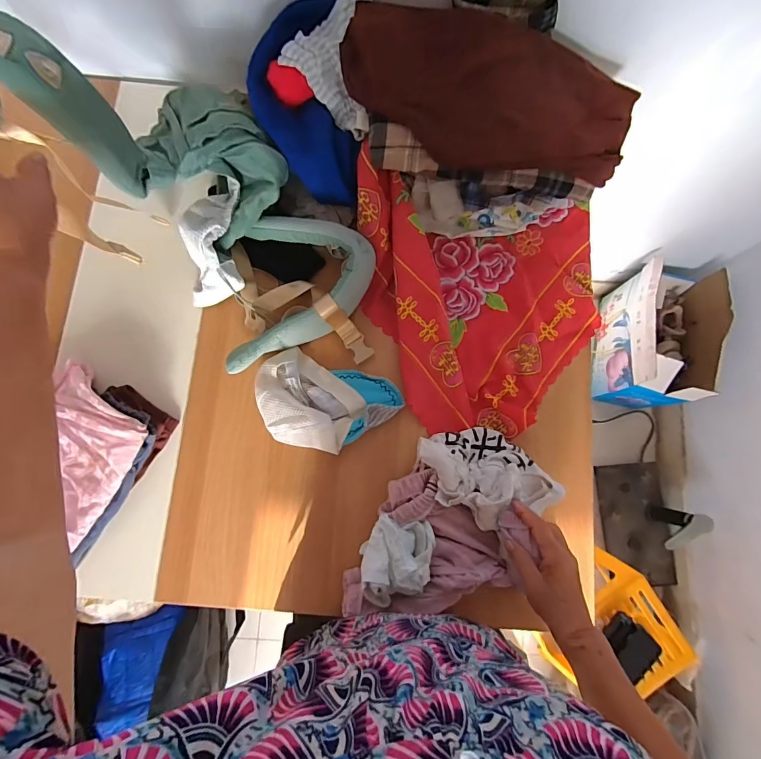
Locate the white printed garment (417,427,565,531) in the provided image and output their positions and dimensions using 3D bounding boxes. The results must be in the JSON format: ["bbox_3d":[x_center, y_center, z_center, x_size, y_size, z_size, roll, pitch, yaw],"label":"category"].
[{"bbox_3d":[0.144,0.124,0.545,0.151,0.053,0.136,-21,81,-5],"label":"white printed garment"}]

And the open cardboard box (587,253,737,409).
[{"bbox_3d":[0.805,-0.136,1.201,0.206,0.287,0.411,10,80,1],"label":"open cardboard box"}]

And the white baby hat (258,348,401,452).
[{"bbox_3d":[-0.082,0.036,0.573,0.207,0.036,0.130,18,80,2],"label":"white baby hat"}]

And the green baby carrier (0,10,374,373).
[{"bbox_3d":[-0.198,-0.211,0.457,0.362,0.293,0.245,42,82,6],"label":"green baby carrier"}]

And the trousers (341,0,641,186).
[{"bbox_3d":[0.146,-0.376,0.530,0.390,0.077,0.196,6,80,0],"label":"trousers"}]

